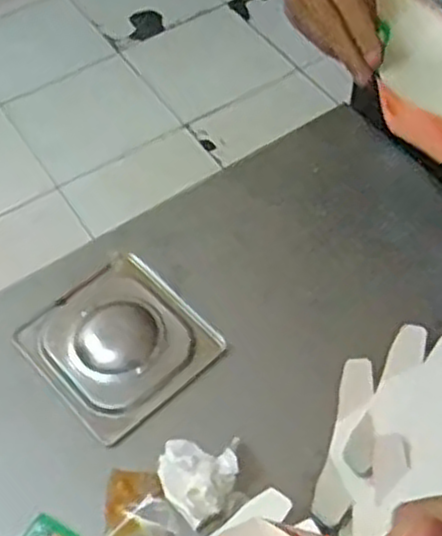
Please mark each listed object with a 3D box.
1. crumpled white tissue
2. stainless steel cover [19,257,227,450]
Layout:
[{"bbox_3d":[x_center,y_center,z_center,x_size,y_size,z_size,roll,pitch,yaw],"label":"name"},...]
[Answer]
[{"bbox_3d":[-0.020,0.191,0.702,0.074,0.037,0.078,-8,53,-1],"label":"crumpled white tissue"},{"bbox_3d":[-0.109,0.079,0.817,0.163,0.026,0.170,-38,59,-21],"label":"stainless steel cover"}]

